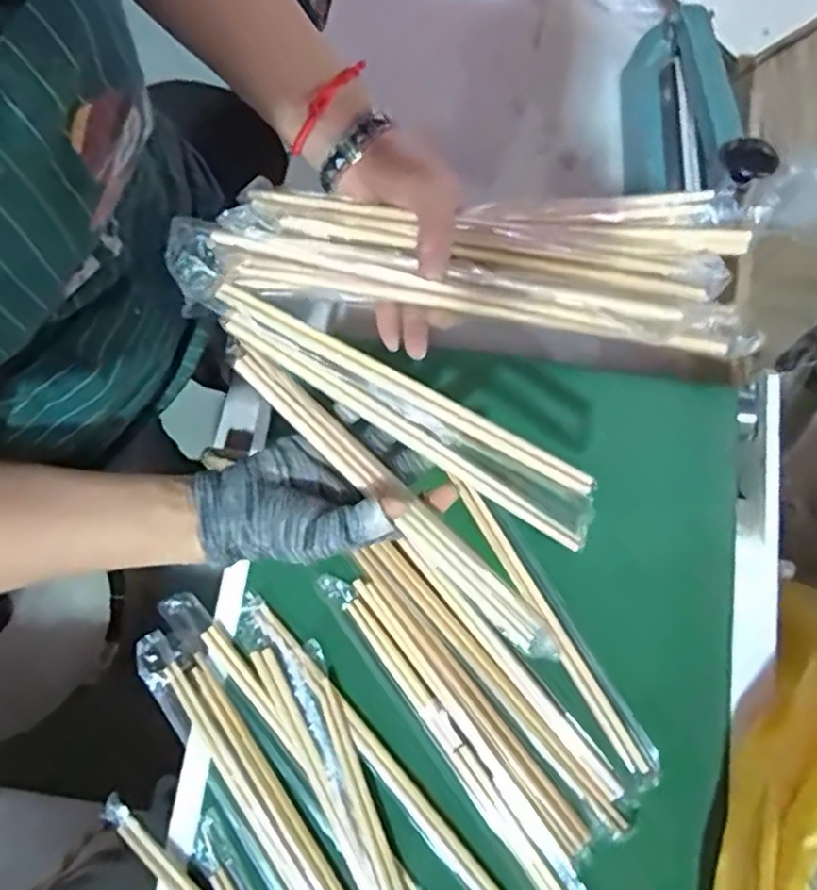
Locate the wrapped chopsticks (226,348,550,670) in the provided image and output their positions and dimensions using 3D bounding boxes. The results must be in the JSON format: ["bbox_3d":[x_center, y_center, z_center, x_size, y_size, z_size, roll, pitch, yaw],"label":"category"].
[{"bbox_3d":[-0.012,0.029,0.393,0.254,0.010,0.021,44,79,6],"label":"wrapped chopsticks"}]

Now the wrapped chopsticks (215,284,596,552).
[{"bbox_3d":[0.000,-0.019,0.383,0.237,0.024,0.040,31,76,-1],"label":"wrapped chopsticks"}]

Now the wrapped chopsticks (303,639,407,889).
[{"bbox_3d":[-0.025,0.273,0.471,0.019,0.009,0.268,-21,74,-5],"label":"wrapped chopsticks"}]

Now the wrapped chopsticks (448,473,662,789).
[{"bbox_3d":[0.110,0.132,0.509,0.025,0.004,0.255,-29,75,-7],"label":"wrapped chopsticks"}]

